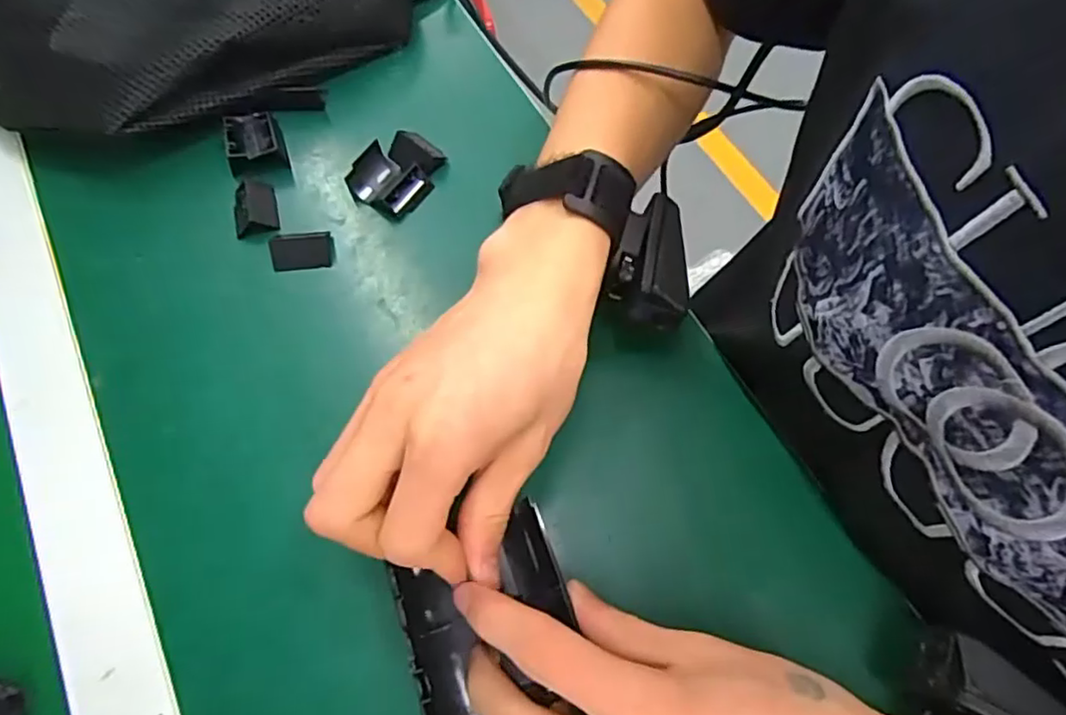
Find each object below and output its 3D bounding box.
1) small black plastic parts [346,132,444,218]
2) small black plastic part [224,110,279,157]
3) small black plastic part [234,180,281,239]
[{"bbox_3d":[-0.081,-0.111,0.383,0.041,0.016,0.054,28,68,13],"label":"small black plastic parts"},{"bbox_3d":[-0.172,-0.134,0.391,0.028,0.016,0.037,-20,67,-9],"label":"small black plastic part"},{"bbox_3d":[-0.165,-0.089,0.377,0.025,0.008,0.035,-12,66,-5],"label":"small black plastic part"}]

